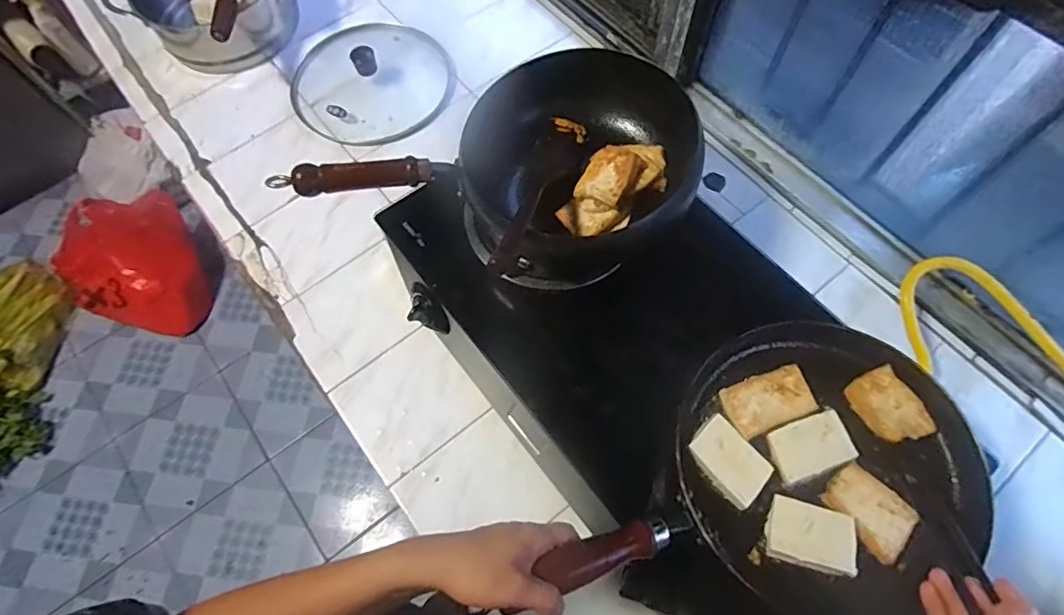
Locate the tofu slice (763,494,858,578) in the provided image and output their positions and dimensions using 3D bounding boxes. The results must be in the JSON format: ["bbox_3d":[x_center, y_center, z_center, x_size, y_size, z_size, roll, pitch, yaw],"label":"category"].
[{"bbox_3d":[0.264,0.214,0.522,0.077,0.014,0.054,14,67,8],"label":"tofu slice"}]

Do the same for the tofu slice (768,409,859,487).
[{"bbox_3d":[0.281,0.140,0.560,0.078,0.010,0.053,-19,66,-7],"label":"tofu slice"}]

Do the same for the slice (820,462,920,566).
[{"bbox_3d":[0.326,0.194,0.534,0.057,0.015,0.078,-35,69,-13],"label":"slice"}]

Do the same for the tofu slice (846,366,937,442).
[{"bbox_3d":[0.367,0.103,0.571,0.057,0.013,0.076,-29,68,-11],"label":"tofu slice"}]

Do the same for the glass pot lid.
[{"bbox_3d":[-0.255,-0.376,0.890,0.252,0.062,0.244,-1,66,2],"label":"glass pot lid"}]

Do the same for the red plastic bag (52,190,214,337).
[{"bbox_3d":[-0.984,-0.114,1.413,0.260,0.272,0.319,30,70,14],"label":"red plastic bag"}]

